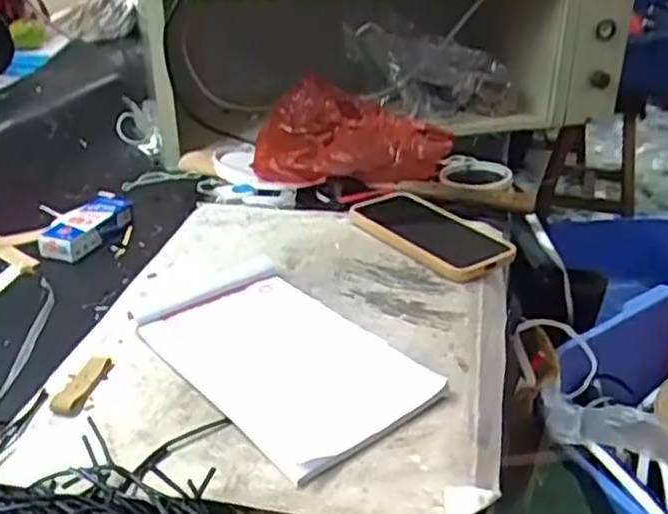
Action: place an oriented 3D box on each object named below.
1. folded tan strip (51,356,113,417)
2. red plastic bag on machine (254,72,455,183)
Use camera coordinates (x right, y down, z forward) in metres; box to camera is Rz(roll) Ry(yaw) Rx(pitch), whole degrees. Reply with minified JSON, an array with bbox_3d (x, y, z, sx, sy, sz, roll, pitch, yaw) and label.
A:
[{"bbox_3d":[-0.174,0.087,0.498,0.019,0.006,0.061,5,28,9],"label":"folded tan strip"},{"bbox_3d":[0.027,-0.166,0.971,0.252,0.071,0.263,2,28,3],"label":"red plastic bag on machine"}]

